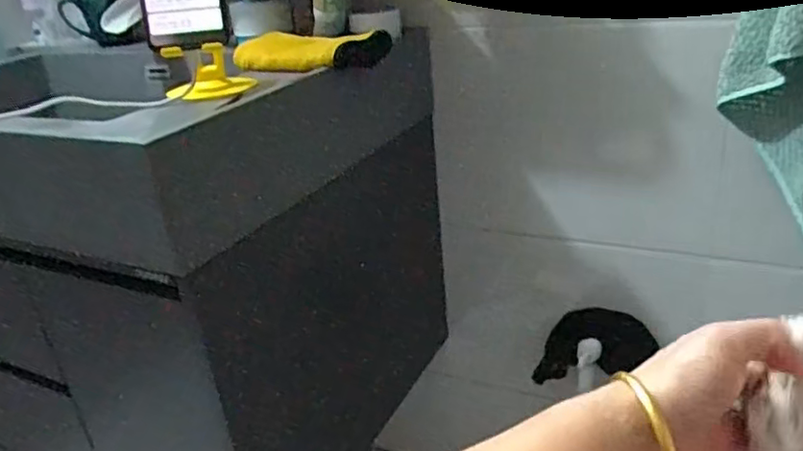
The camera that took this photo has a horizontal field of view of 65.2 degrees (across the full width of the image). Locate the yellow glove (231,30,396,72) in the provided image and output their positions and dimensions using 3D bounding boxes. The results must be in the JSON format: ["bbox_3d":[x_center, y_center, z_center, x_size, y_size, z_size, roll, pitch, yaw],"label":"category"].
[{"bbox_3d":[-0.105,-0.209,0.741,0.154,0.045,0.099,6,28,24],"label":"yellow glove"}]

